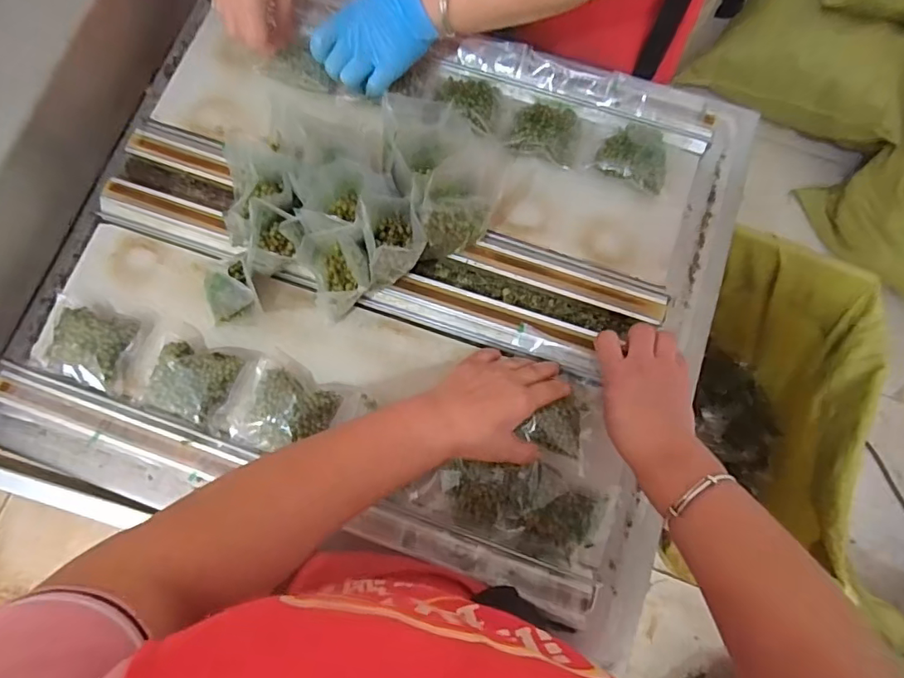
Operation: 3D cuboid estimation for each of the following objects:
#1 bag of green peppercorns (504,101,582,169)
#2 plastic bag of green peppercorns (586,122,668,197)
[{"bbox_3d":[0.104,-0.228,0.565,0.073,0.022,0.075,21,78,5],"label":"bag of green peppercorns"},{"bbox_3d":[0.198,-0.197,0.555,0.076,0.017,0.064,26,78,6],"label":"plastic bag of green peppercorns"}]

